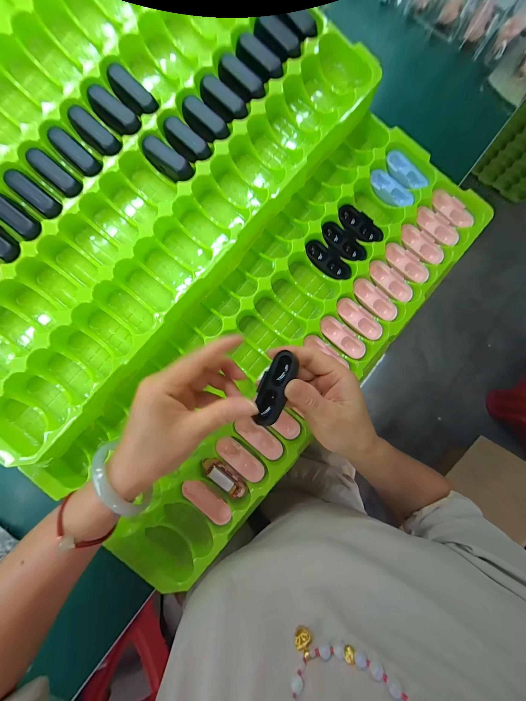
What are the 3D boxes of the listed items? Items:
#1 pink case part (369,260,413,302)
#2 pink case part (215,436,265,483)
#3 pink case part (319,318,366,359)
[{"bbox_3d":[0.154,-0.083,0.298,0.026,0.009,0.061,-44,89,-4],"label":"pink case part"},{"bbox_3d":[-0.026,0.124,0.281,0.062,0.006,0.023,41,86,0],"label":"pink case part"},{"bbox_3d":[0.095,-0.015,0.293,0.062,0.010,0.023,42,86,0],"label":"pink case part"}]

